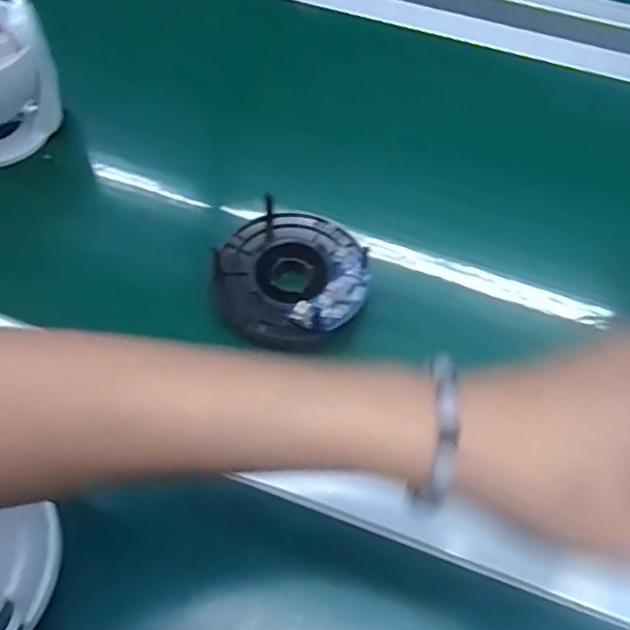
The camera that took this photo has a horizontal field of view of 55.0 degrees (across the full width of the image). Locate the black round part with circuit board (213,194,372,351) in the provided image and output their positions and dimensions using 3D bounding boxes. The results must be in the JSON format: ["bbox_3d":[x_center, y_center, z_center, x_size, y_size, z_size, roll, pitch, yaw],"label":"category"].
[{"bbox_3d":[-0.015,-0.027,0.397,0.099,0.021,0.102,1,57,-2],"label":"black round part with circuit board"}]

